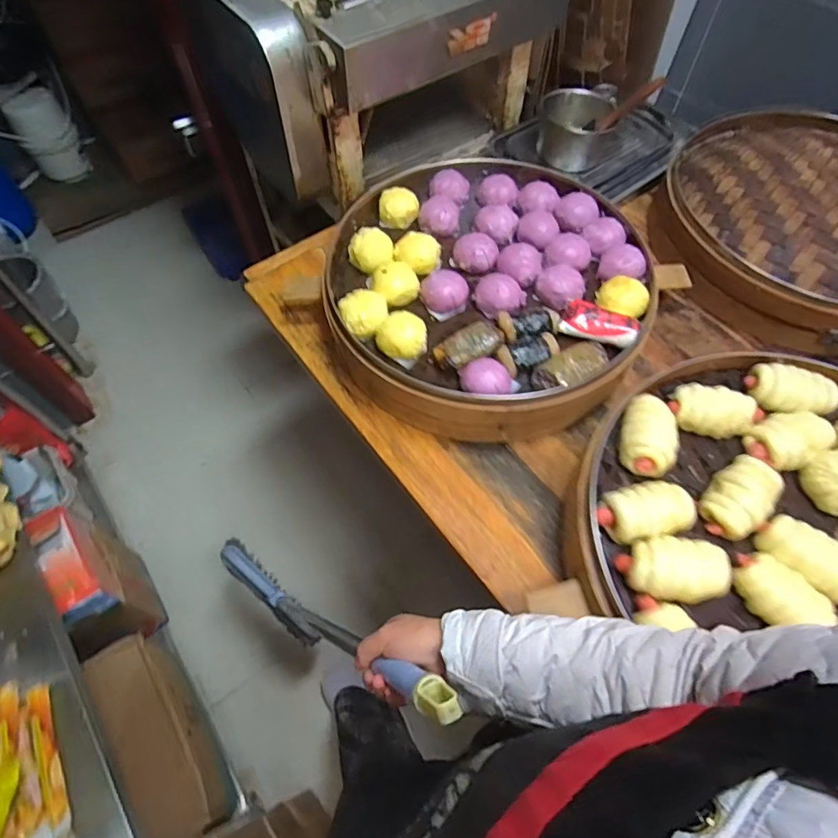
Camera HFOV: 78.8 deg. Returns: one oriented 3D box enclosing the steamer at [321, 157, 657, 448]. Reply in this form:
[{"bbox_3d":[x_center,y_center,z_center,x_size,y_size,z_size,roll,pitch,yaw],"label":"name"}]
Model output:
[{"bbox_3d":[0.113,-0.211,0.809,0.499,0.111,0.473,0,60,0],"label":"steamer"}]

